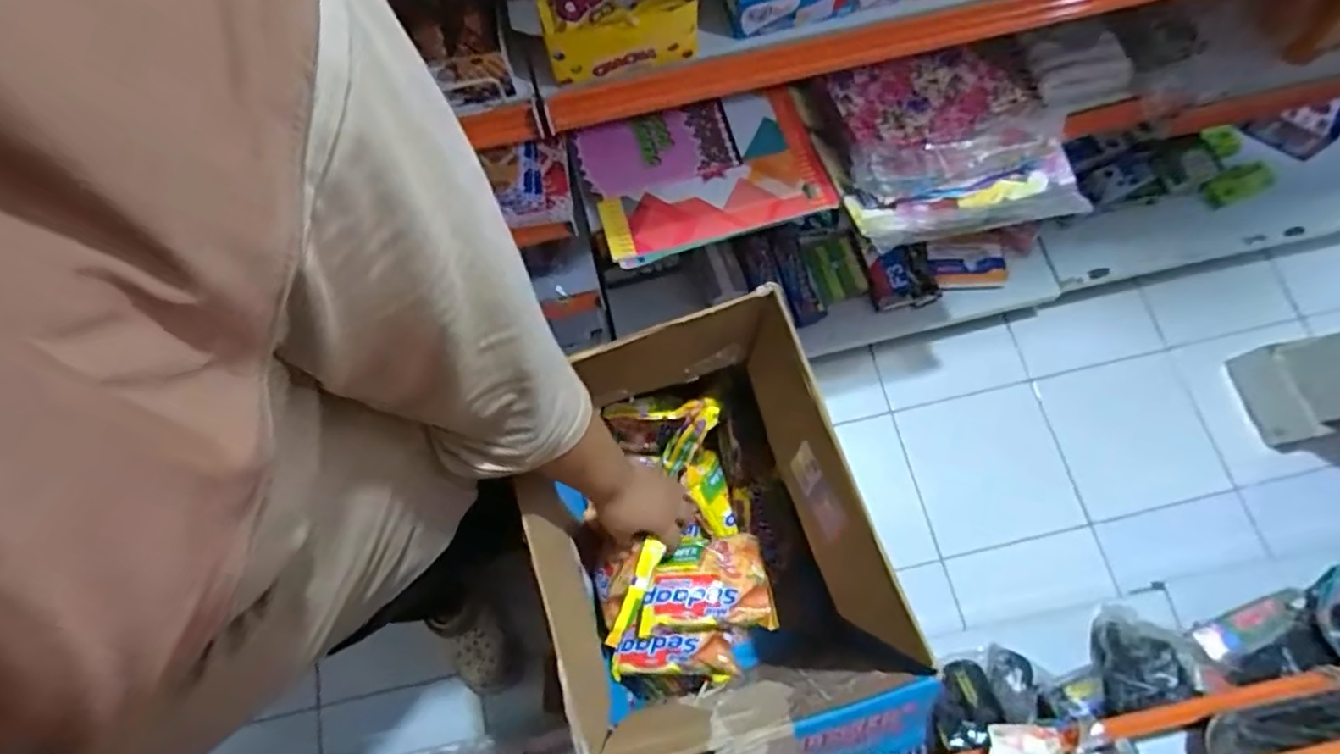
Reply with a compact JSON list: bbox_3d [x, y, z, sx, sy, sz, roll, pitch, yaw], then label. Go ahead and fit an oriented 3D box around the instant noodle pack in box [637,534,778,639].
[{"bbox_3d":[0.039,0.227,0.691,0.138,0.030,0.101,-1,50,0],"label":"instant noodle pack in box"}]

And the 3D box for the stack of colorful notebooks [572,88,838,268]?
[{"bbox_3d":[0.044,-0.279,0.865,0.305,0.038,0.228,-17,73,-4],"label":"stack of colorful notebooks"}]

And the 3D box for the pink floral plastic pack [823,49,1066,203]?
[{"bbox_3d":[0.356,-0.348,0.845,0.262,0.052,0.205,-11,73,-2],"label":"pink floral plastic pack"}]

